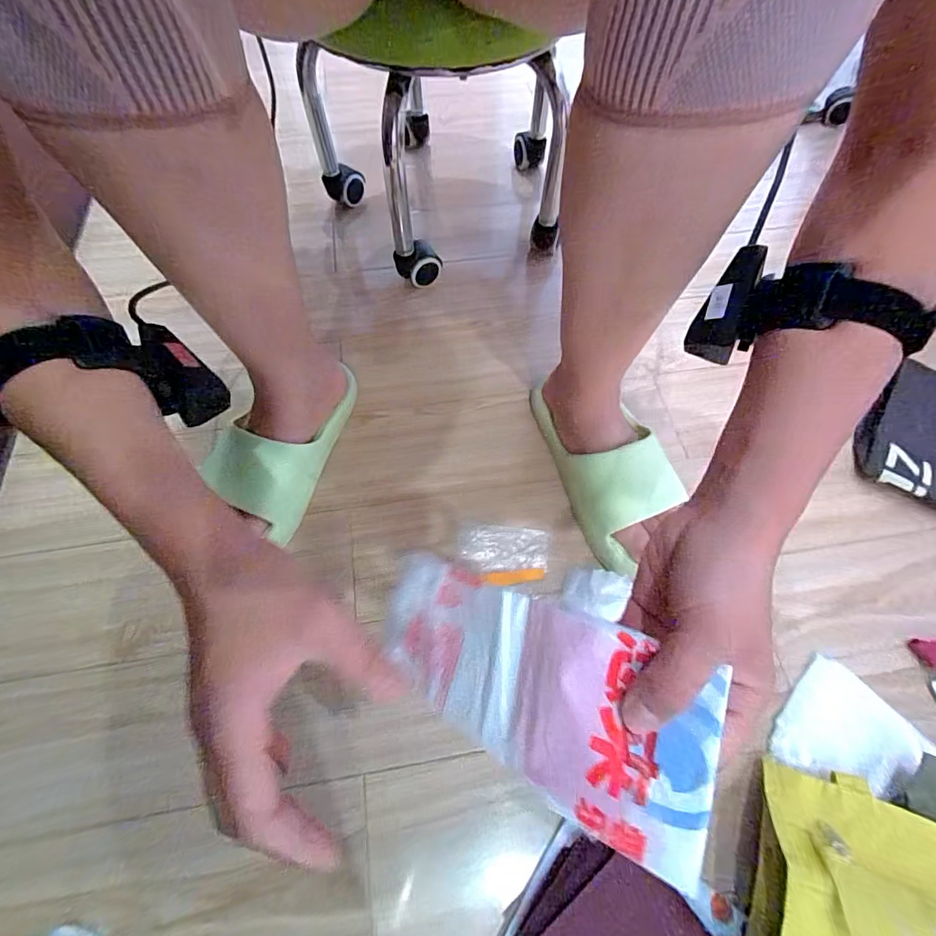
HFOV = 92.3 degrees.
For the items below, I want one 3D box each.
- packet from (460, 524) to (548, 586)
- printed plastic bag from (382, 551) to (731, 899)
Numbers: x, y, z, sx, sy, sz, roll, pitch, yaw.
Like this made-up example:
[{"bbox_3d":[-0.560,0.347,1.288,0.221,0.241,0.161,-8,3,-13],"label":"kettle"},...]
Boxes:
[{"bbox_3d":[0.038,0.092,0.478,0.090,0.007,0.065,3,63,2],"label":"packet"},{"bbox_3d":[0.024,0.122,0.275,0.229,0.014,0.090,9,78,44],"label":"printed plastic bag"}]

